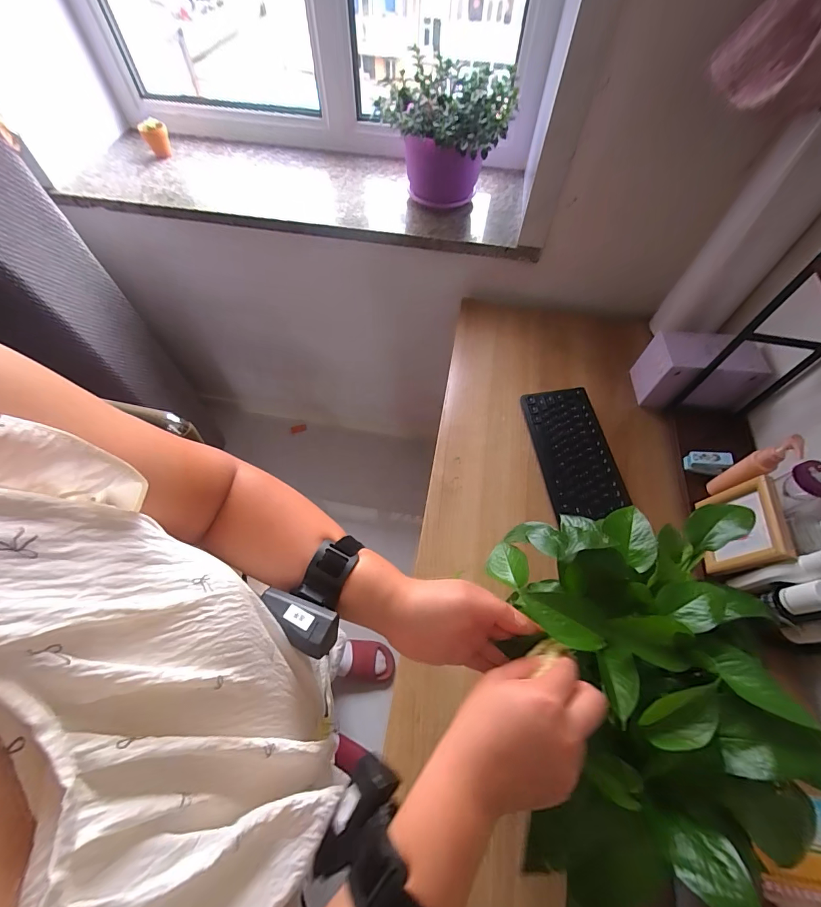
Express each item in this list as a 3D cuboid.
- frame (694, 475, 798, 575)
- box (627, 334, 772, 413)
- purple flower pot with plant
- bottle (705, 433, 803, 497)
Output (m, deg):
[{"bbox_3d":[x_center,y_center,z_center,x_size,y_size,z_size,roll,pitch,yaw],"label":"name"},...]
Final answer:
[{"bbox_3d":[0.496,0.110,0.582,0.020,0.110,0.120,20,59,-5],"label":"frame"},{"bbox_3d":[0.563,-0.157,0.764,0.191,0.126,0.102,5,59,2],"label":"box"},{"bbox_3d":[0.083,-0.669,0.848,0.249,0.215,0.199,11,59,5],"label":"purple flower pot with plant"},{"bbox_3d":[0.540,0.025,0.620,0.052,0.155,0.042,-16,61,-11],"label":"bottle"}]

